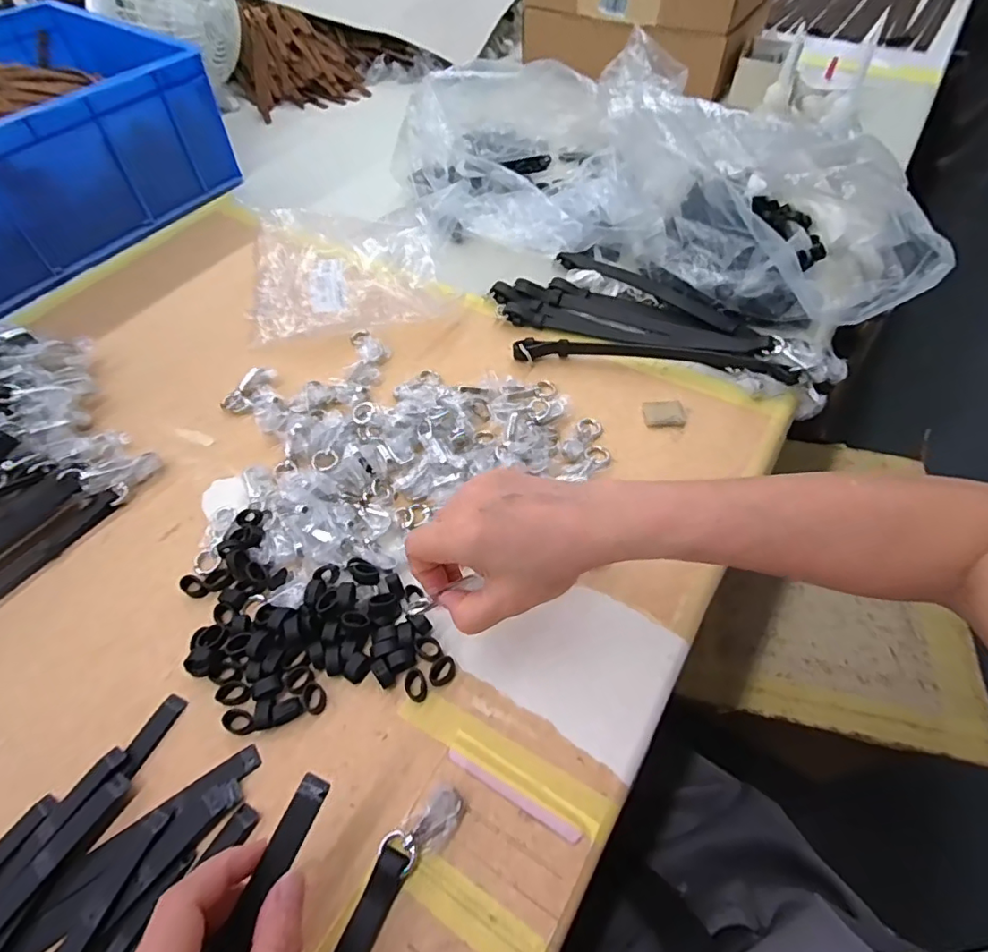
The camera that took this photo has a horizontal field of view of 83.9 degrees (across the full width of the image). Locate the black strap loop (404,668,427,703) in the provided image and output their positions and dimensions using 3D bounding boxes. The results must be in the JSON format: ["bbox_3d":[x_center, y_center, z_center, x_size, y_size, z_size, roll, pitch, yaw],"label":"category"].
[{"bbox_3d":[-0.053,0.143,0.374,0.014,0.006,0.020,-21,57,-14],"label":"black strap loop"}]

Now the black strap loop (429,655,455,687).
[{"bbox_3d":[-0.035,0.134,0.377,0.021,0.007,0.014,-39,63,-23],"label":"black strap loop"}]

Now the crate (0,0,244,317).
[{"bbox_3d":[-0.636,-0.416,0.702,0.351,0.149,0.462,29,60,20],"label":"crate"}]

